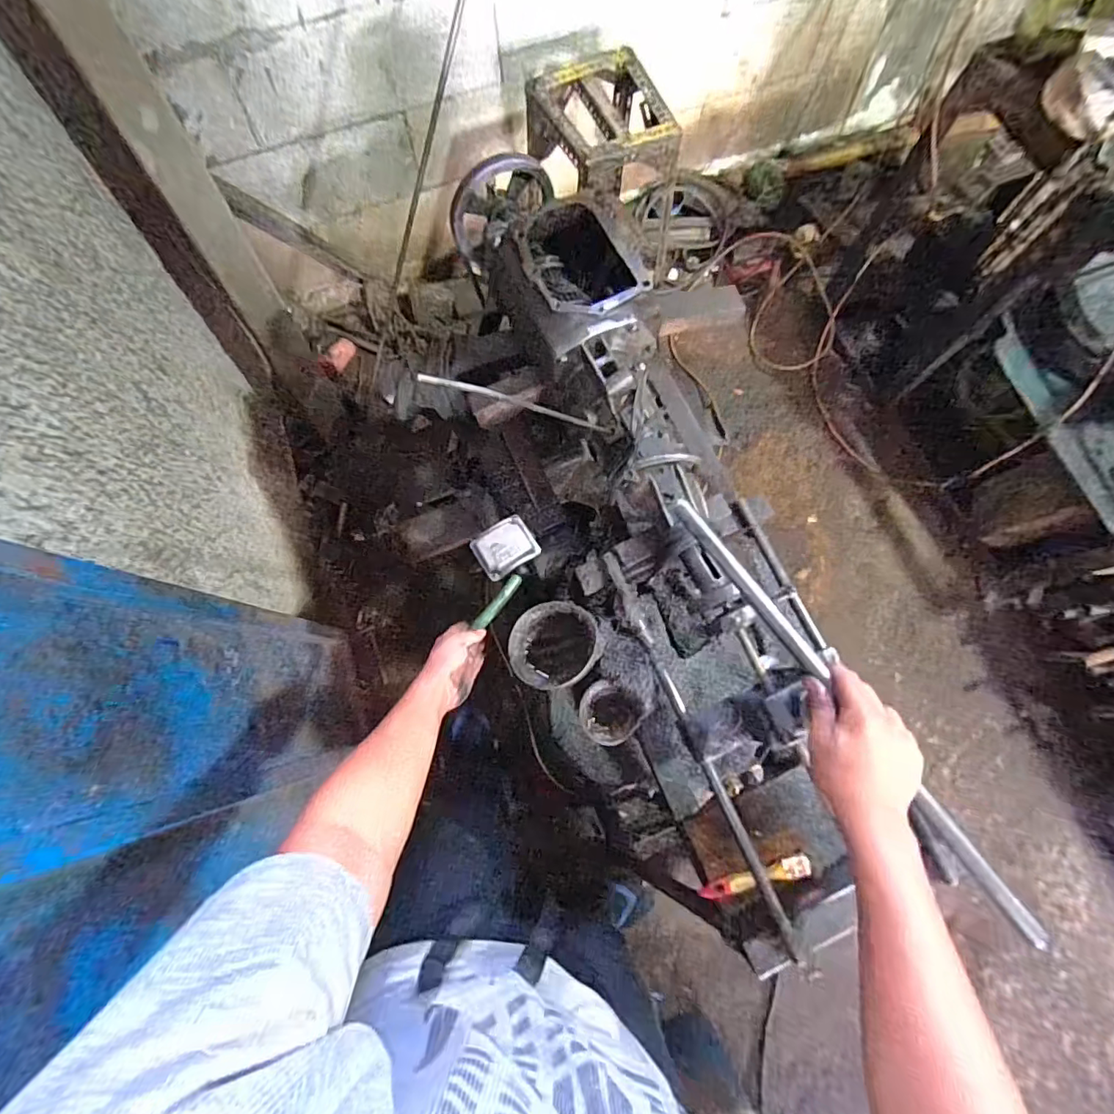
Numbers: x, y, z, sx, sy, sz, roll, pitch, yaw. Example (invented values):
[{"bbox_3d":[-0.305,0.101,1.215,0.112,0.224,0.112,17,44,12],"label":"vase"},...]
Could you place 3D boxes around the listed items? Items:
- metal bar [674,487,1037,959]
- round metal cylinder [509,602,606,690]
[{"bbox_3d":[0.268,0.137,0.481,0.016,0.021,0.481,-35,81,-9],"label":"metal bar"},{"bbox_3d":[0.005,0.125,0.734,0.128,0.059,0.128,-4,80,21],"label":"round metal cylinder"}]

